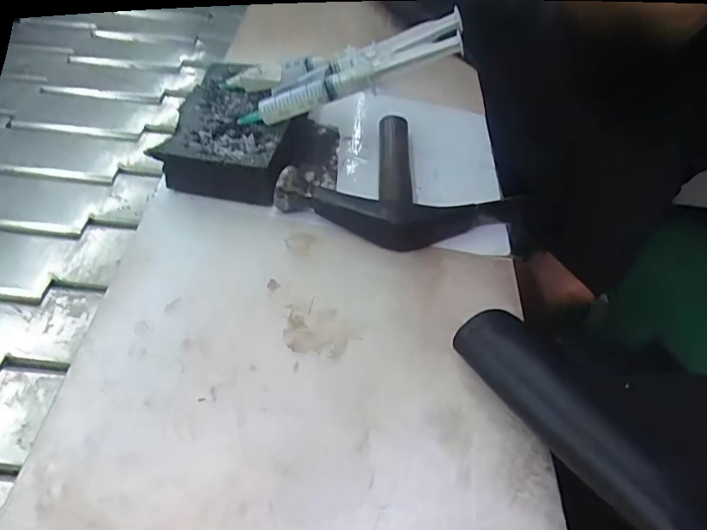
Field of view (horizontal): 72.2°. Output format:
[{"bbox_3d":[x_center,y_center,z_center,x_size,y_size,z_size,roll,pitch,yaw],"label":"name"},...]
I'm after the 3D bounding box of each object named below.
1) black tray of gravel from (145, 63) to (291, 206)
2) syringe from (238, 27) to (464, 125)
[{"bbox_3d":[-0.088,-0.101,0.362,0.083,0.036,0.125,6,50,-1],"label":"black tray of gravel"},{"bbox_3d":[-0.005,-0.123,0.321,0.153,0.018,0.020,-14,47,18],"label":"syringe"}]

